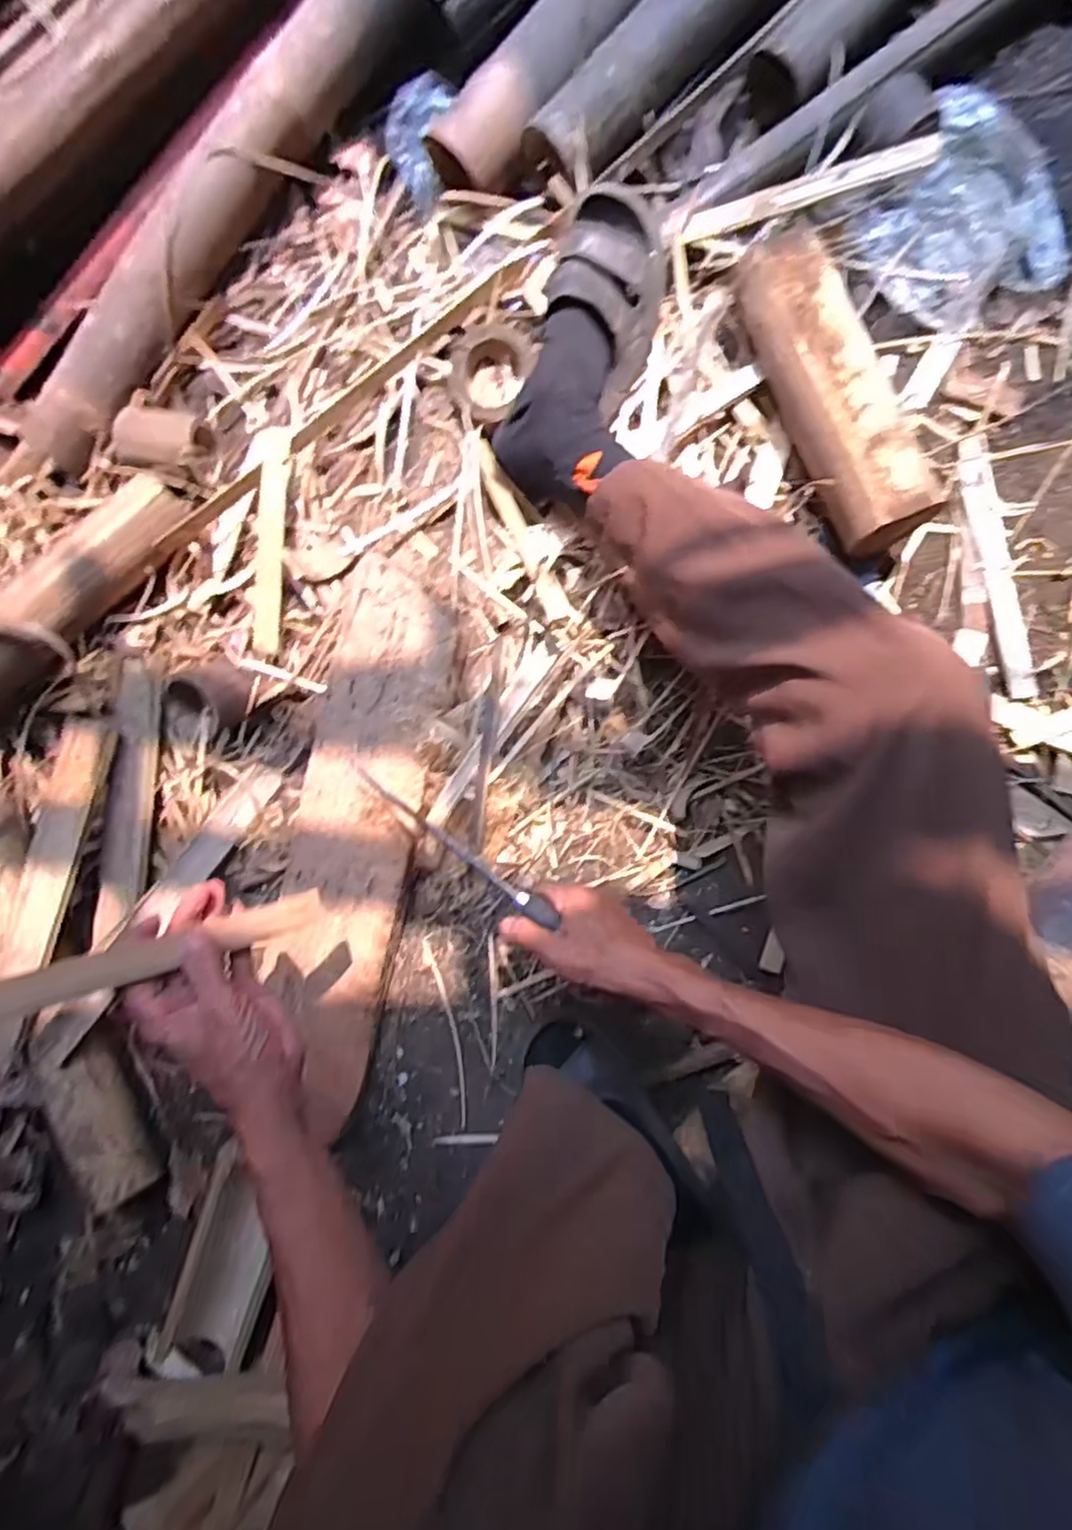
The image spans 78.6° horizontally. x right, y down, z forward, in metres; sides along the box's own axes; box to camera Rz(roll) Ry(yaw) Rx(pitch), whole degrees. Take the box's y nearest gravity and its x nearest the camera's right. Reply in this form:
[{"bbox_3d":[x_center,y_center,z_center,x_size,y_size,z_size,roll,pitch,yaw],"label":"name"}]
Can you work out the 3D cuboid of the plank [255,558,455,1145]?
[{"bbox_3d":[-0.172,0.050,0.645,0.141,0.054,0.501,9,90,8],"label":"plank"}]

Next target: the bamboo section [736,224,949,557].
[{"bbox_3d":[0.268,-0.338,0.599,0.090,0.067,0.294,-18,84,6],"label":"bamboo section"}]

